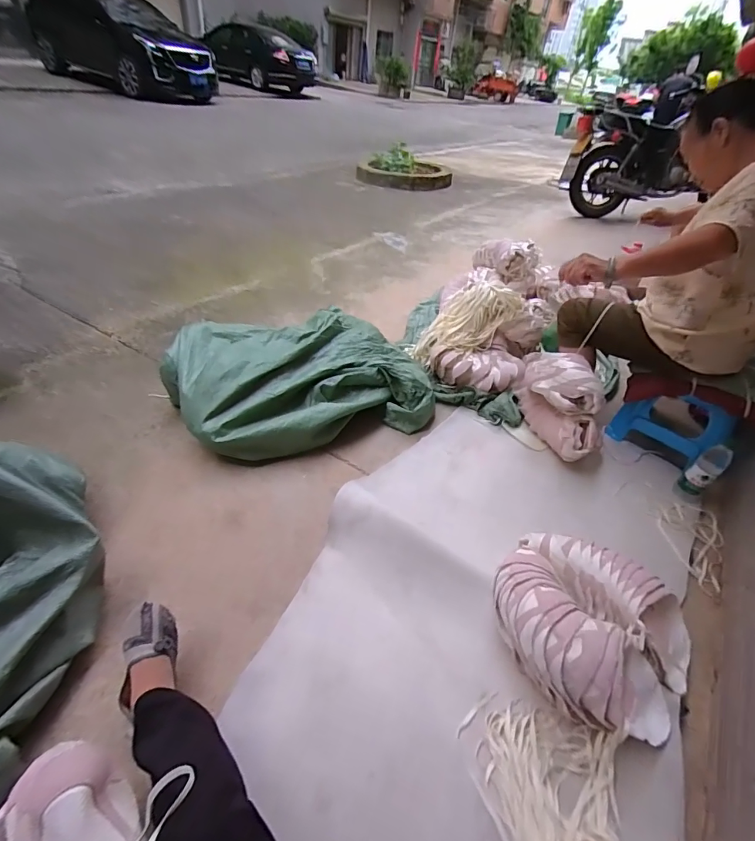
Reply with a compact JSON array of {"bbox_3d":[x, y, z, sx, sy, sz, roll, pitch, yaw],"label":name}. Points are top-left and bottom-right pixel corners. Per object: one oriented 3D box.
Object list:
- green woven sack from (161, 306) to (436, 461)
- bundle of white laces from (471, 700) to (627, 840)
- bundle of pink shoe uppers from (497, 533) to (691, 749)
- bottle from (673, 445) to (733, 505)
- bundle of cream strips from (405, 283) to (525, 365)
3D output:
[{"bbox_3d":[-0.240,-0.137,1.362,0.777,0.197,0.571,-19,47,-27],"label":"green woven sack"},{"bbox_3d":[0.307,0.642,0.643,0.251,0.048,0.348,1,41,-7],"label":"bundle of white laces"},{"bbox_3d":[0.427,0.407,0.826,0.375,0.171,0.321,29,45,23],"label":"bundle of pink shoe uppers"},{"bbox_3d":[0.915,0.151,1.170,0.057,0.182,0.073,-29,52,-34],"label":"bottle"},{"bbox_3d":[0.310,-0.346,1.568,0.459,0.160,0.165,-28,33,25],"label":"bundle of cream strips"}]

